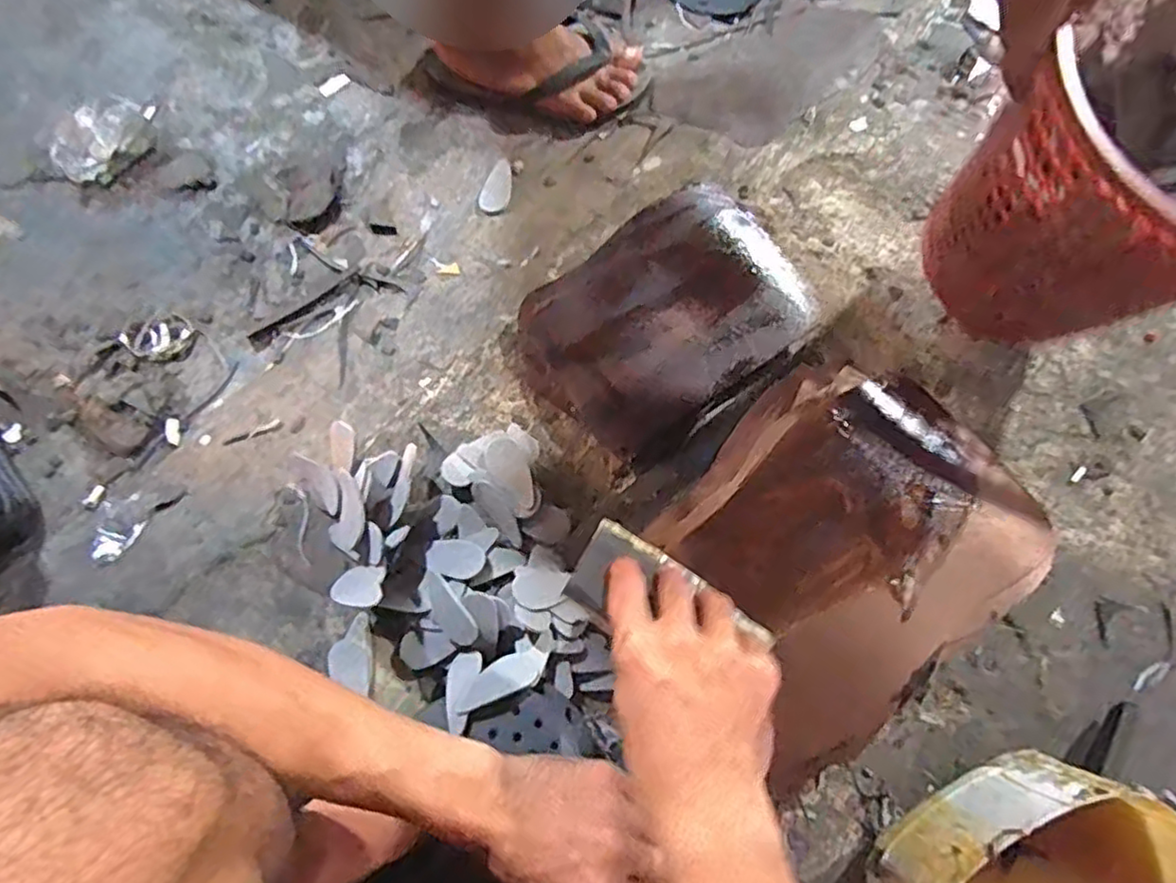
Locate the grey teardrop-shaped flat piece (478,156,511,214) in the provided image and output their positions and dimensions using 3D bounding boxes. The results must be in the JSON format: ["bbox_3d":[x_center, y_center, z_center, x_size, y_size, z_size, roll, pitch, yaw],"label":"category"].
[{"bbox_3d":[-0.106,-0.299,0.775,0.033,0.007,0.077,9,76,-1],"label":"grey teardrop-shaped flat piece"}]

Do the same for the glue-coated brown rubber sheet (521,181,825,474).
[{"bbox_3d":[0.082,-0.126,0.670,0.289,0.053,0.203,-41,78,-9],"label":"glue-coated brown rubber sheet"}]

